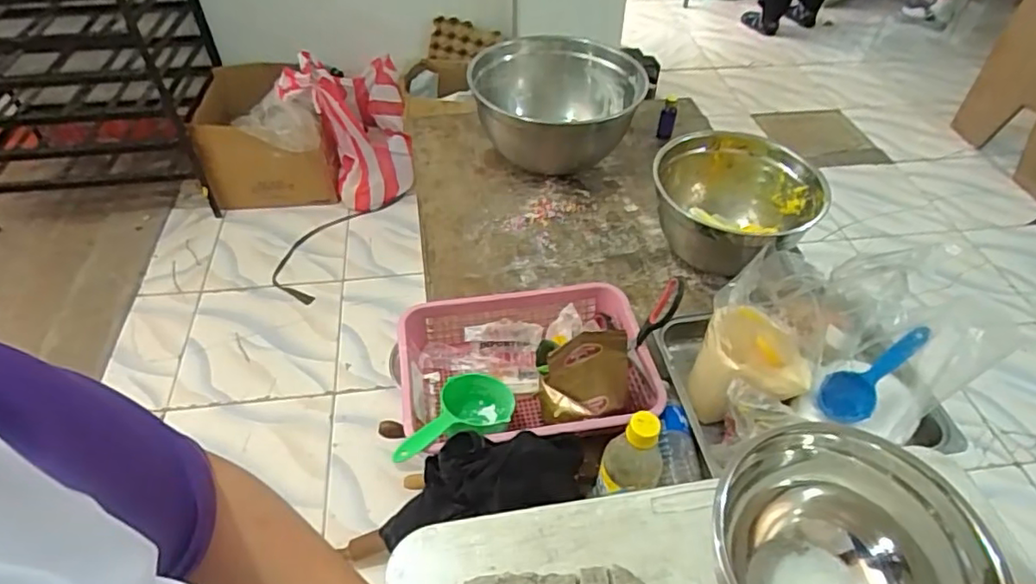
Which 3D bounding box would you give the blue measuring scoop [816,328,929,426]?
[{"bbox_3d":[0.424,0.096,0.731,0.151,0.030,0.053,-39,53,3],"label":"blue measuring scoop"}]

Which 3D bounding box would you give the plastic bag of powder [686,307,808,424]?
[{"bbox_3d":[0.292,0.098,0.789,0.132,0.096,0.109,11,47,9],"label":"plastic bag of powder"}]

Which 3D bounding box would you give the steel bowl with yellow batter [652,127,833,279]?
[{"bbox_3d":[0.326,-0.134,0.977,0.239,0.128,0.265,-33,55,-28],"label":"steel bowl with yellow batter"}]

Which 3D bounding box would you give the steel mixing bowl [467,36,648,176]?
[{"bbox_3d":[0.070,-0.330,1.165,0.296,0.169,0.287,1,47,-1],"label":"steel mixing bowl"}]

